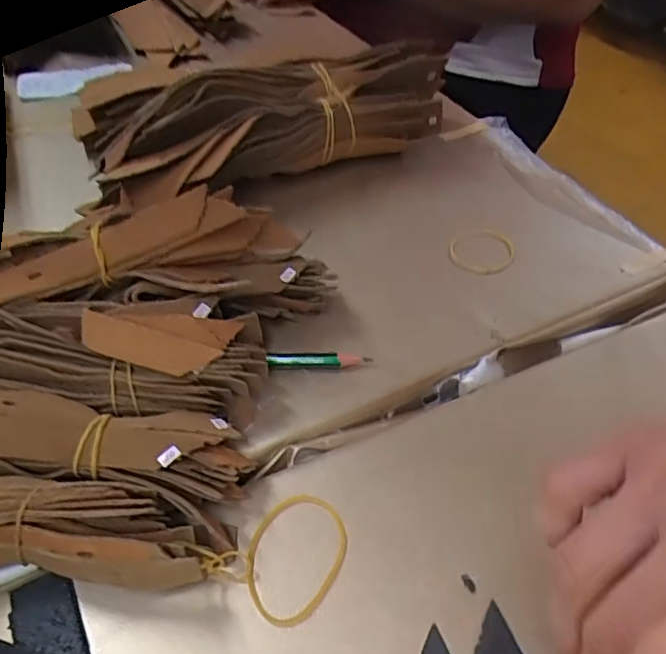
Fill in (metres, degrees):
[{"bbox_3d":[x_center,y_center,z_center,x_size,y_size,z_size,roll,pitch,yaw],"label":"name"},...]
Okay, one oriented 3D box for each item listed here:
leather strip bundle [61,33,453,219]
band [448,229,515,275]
[{"bbox_3d":[-0.034,-0.138,0.405,0.251,0.072,0.101,-18,48,-15],"label":"leather strip bundle"},{"bbox_3d":[0.091,-0.048,0.363,0.039,0.004,0.044,16,48,16],"label":"band"}]

